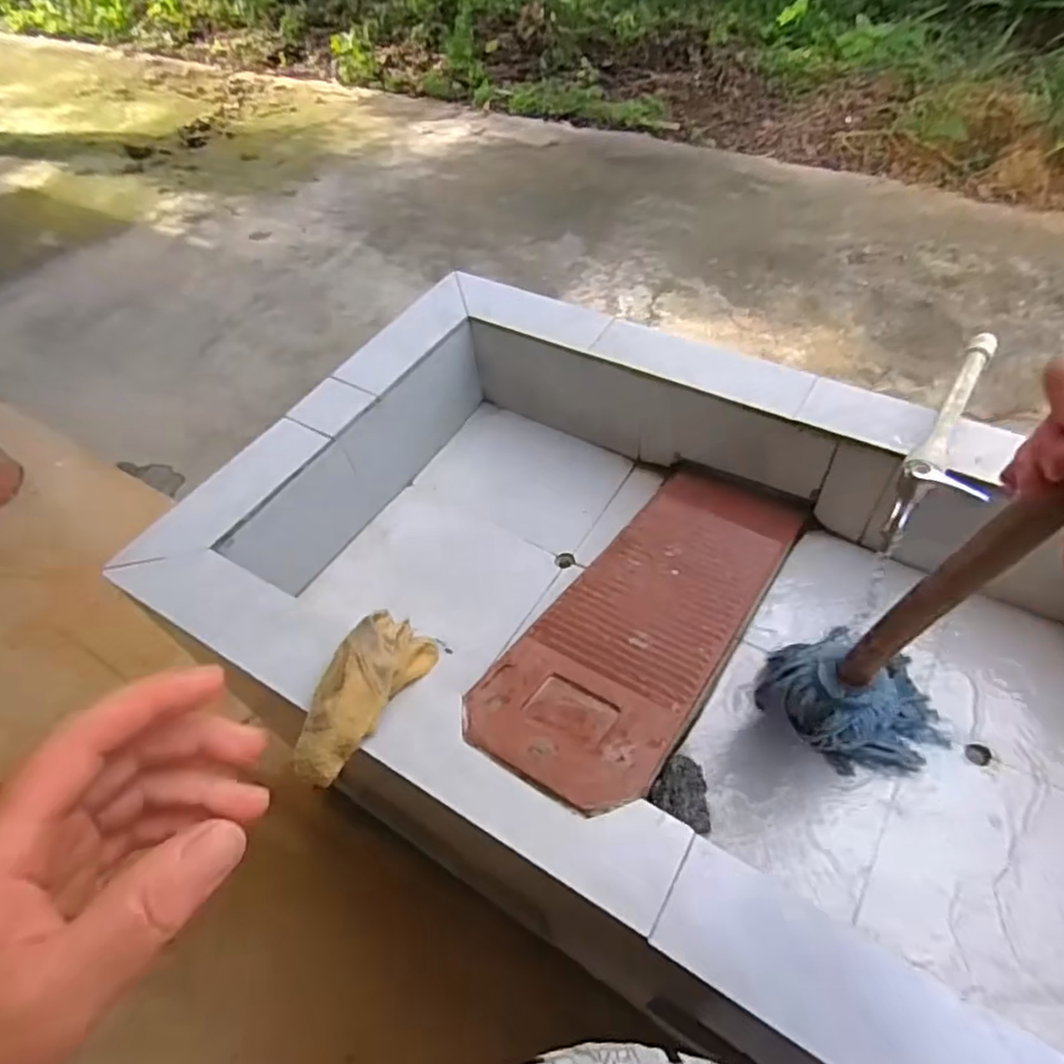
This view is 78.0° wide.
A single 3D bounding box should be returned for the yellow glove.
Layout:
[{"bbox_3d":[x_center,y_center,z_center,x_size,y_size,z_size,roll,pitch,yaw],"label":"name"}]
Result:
[{"bbox_3d":[-0.164,0.151,0.618,0.065,0.046,0.160,22,58,21],"label":"yellow glove"}]

